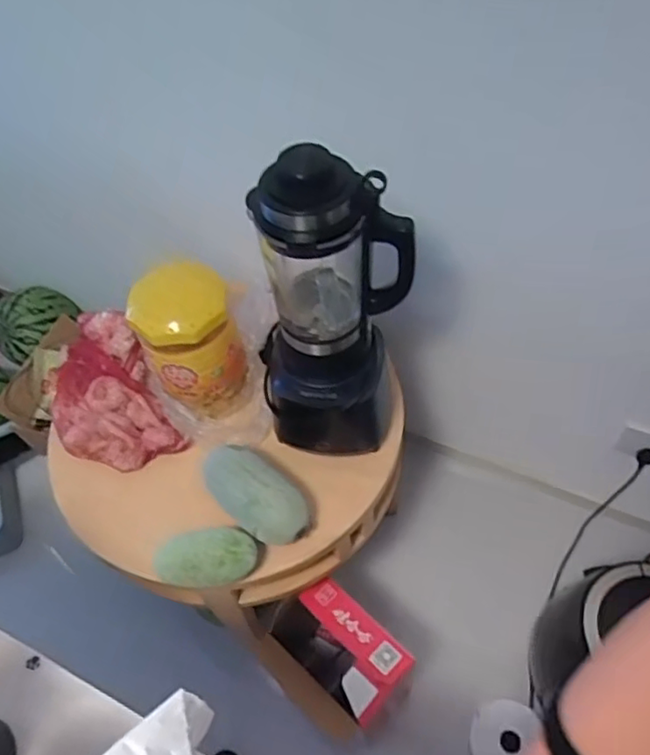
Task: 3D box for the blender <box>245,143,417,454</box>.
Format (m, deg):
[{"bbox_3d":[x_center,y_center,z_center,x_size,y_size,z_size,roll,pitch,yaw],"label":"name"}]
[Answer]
[{"bbox_3d":[0.003,-0.066,0.840,0.158,0.477,0.170,31,63,24],"label":"blender"}]

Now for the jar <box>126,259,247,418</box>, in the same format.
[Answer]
[{"bbox_3d":[-0.206,-0.050,0.992,0.143,0.241,0.120,-15,55,-6],"label":"jar"}]

